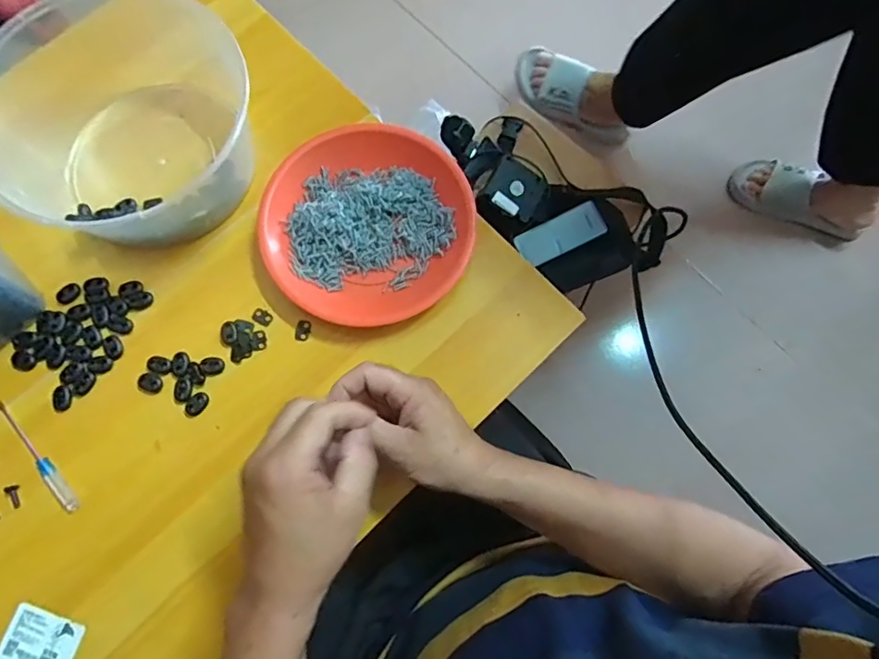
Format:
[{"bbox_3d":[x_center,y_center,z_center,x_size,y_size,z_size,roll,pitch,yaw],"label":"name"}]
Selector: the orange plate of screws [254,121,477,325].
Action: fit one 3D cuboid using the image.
[{"bbox_3d":[-0.066,-0.098,0.501,0.188,0.031,0.181,0,76,-1],"label":"orange plate of screws"}]

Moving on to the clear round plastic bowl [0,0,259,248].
[{"bbox_3d":[-0.284,-0.181,0.483,0.197,0.094,0.200,0,76,-1],"label":"clear round plastic bowl"}]

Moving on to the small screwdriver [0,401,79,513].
[{"bbox_3d":[-0.343,0.106,0.455,0.011,0.010,0.119,-43,81,-10],"label":"small screwdriver"}]

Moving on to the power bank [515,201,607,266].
[{"bbox_3d":[0.172,-0.134,0.757,0.124,0.017,0.051,-24,78,-7],"label":"power bank"}]

